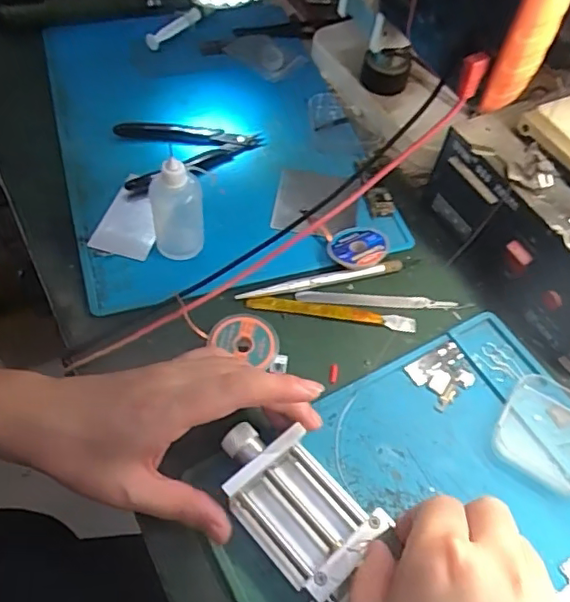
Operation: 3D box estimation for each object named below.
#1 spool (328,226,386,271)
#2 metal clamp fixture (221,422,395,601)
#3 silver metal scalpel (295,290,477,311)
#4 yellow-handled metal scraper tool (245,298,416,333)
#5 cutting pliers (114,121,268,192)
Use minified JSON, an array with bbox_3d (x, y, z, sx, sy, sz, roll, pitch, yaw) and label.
[{"bbox_3d":[0.054,-0.040,0.436,0.041,0.016,0.036,-4,57,-8],"label":"spool"},{"bbox_3d":[0.005,0.112,0.314,0.054,0.027,0.102,-38,65,-24],"label":"metal clamp fixture"},{"bbox_3d":[0.073,-0.001,0.423,0.128,0.004,0.011,4,56,-2],"label":"silver metal scalpel"},{"bbox_3d":[0.034,0.007,0.414,0.122,0.006,0.014,10,56,2],"label":"yellow-handled metal scraper tool"},{"bbox_3d":[-0.078,-0.131,0.484,0.121,0.019,0.076,-15,59,-14],"label":"cutting pliers"}]

